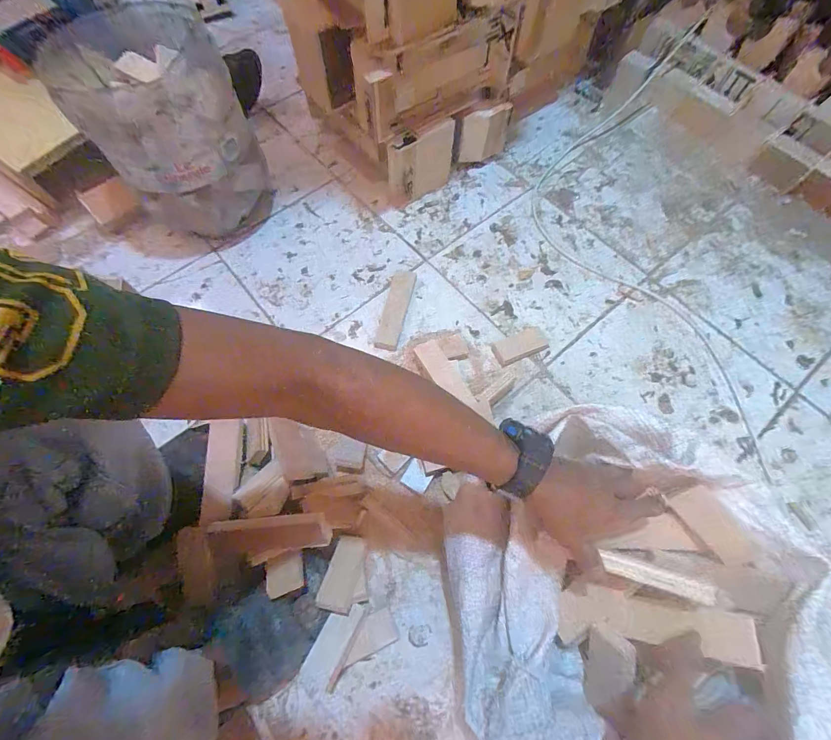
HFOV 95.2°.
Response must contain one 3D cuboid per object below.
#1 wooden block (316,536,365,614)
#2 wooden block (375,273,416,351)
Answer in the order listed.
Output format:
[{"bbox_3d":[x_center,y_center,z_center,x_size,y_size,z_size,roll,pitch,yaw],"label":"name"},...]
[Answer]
[{"bbox_3d":[-0.097,0.272,0.511,0.042,0.015,0.091,13,54,6],"label":"wooden block"},{"bbox_3d":[-0.036,-0.112,0.705,0.044,0.012,0.161,12,69,6],"label":"wooden block"}]

